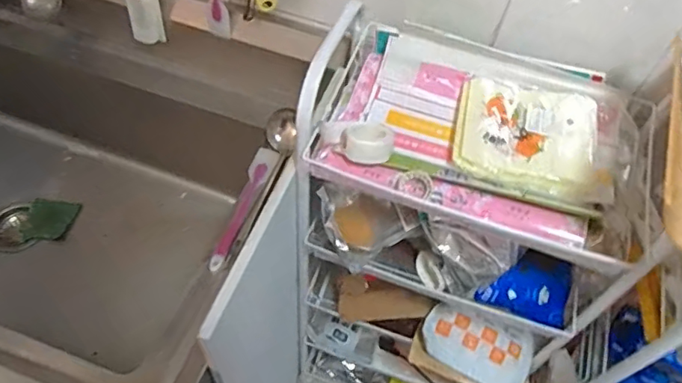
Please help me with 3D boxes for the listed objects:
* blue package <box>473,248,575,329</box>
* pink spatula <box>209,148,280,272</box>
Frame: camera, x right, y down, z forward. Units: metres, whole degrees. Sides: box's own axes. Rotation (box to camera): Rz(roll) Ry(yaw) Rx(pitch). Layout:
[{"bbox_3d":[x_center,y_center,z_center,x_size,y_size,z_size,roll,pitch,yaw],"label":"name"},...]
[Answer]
[{"bbox_3d":[0.263,0.128,0.758,0.120,0.024,0.089,18,91,-11],"label":"blue package"},{"bbox_3d":[-0.134,0.021,0.758,0.033,0.011,0.205,15,54,5],"label":"pink spatula"}]

